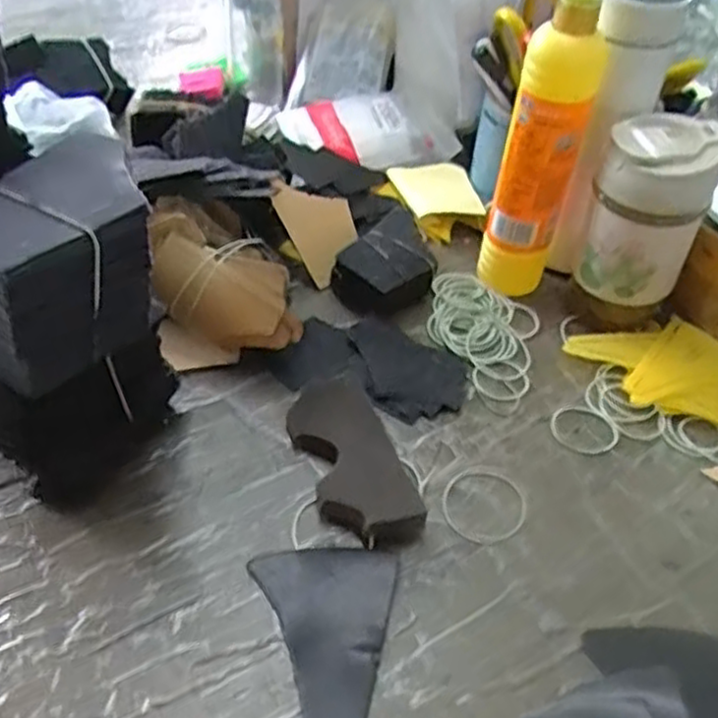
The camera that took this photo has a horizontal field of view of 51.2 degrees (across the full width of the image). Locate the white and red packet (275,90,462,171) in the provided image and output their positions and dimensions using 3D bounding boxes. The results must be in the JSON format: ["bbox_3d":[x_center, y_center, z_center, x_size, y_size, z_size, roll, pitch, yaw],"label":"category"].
[{"bbox_3d":[0.008,-0.238,0.769,0.167,0.035,0.104,-8,46,-12],"label":"white and red packet"}]

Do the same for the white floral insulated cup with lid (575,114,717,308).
[{"bbox_3d":[0.212,-0.108,0.554,0.078,0.121,0.076,18,46,14],"label":"white floral insulated cup with lid"}]

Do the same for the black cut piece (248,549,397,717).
[{"bbox_3d":[-0.022,0.156,0.404,0.078,0.006,0.122,4,45,0],"label":"black cut piece"}]

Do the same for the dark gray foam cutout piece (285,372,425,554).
[{"bbox_3d":[-0.006,0.061,0.482,0.057,0.026,0.133,-13,47,-17],"label":"dark gray foam cutout piece"}]

